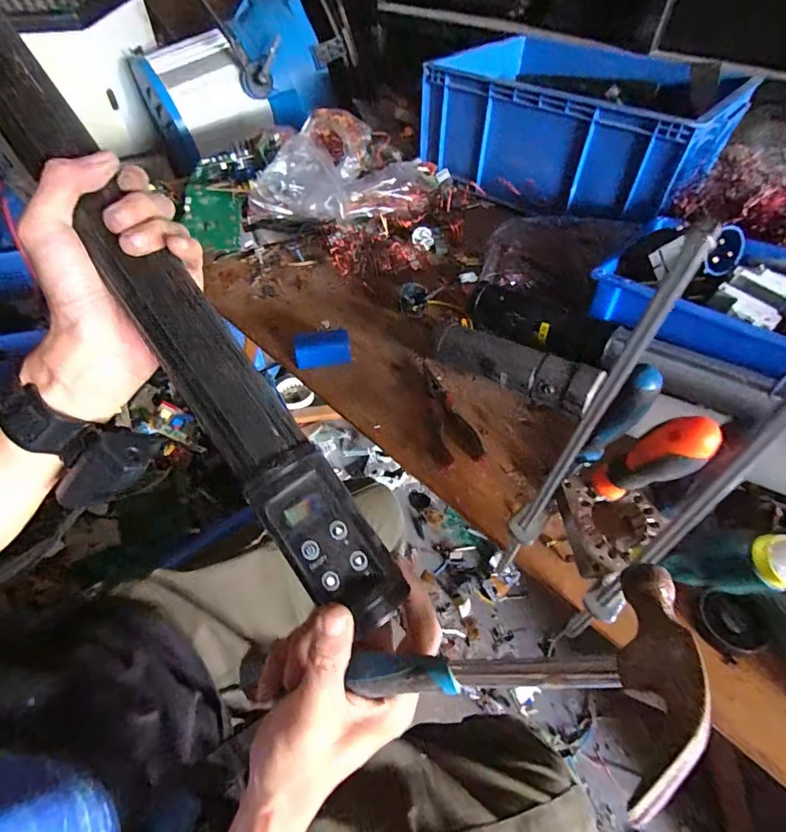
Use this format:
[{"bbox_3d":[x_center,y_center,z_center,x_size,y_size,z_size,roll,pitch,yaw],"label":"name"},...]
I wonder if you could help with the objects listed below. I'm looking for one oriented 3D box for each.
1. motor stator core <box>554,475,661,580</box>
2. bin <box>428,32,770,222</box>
[{"bbox_3d":[0.168,0.081,0.344,0.072,0.021,0.072,-8,51,-8],"label":"motor stator core"},{"bbox_3d":[0.336,-0.554,0.843,0.505,0.164,0.369,31,56,22],"label":"bin"}]

